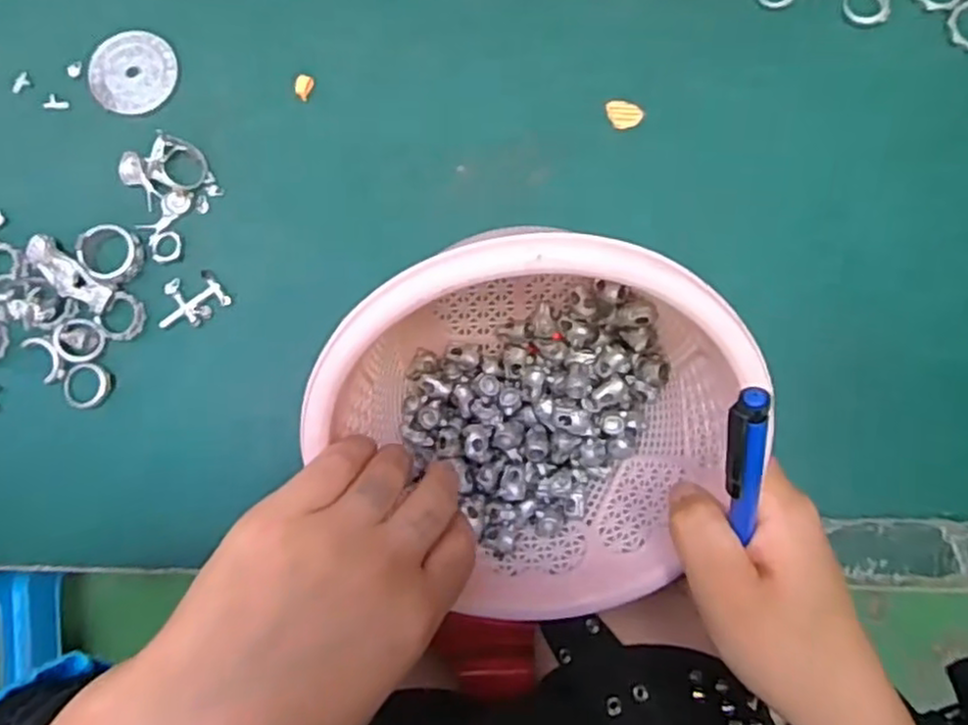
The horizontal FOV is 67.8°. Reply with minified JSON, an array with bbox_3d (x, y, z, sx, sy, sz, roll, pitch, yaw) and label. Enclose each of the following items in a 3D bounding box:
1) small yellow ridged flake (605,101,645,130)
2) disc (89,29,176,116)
[{"bbox_3d":[0.069,-0.122,0.353,0.018,0.004,0.015,4,83,-1],"label":"small yellow ridged flake"},{"bbox_3d":[-0.174,-0.144,0.357,0.039,0.004,0.043,21,83,1],"label":"disc"}]

